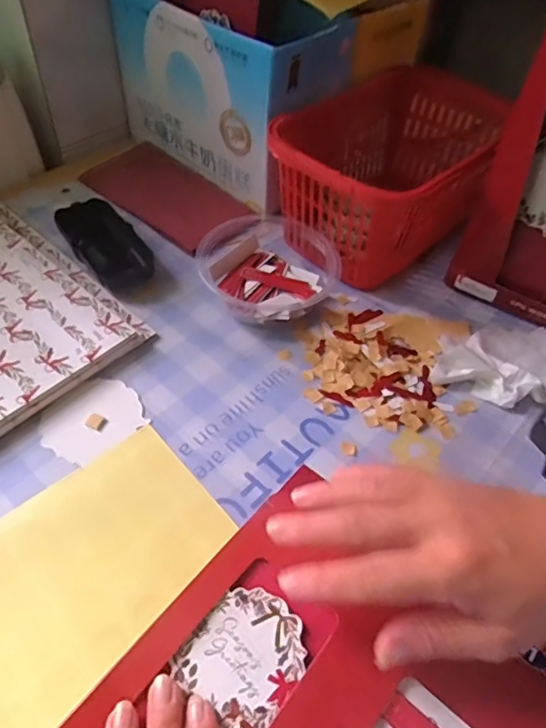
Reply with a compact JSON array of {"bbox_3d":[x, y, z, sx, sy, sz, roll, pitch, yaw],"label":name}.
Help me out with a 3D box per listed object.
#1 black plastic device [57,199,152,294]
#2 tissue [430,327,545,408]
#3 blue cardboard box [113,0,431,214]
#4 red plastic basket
[{"bbox_3d":[-0.150,-0.109,0.485,0.056,0.028,0.105,-31,60,-28],"label":"black plastic device"},{"bbox_3d":[0.182,0.001,0.433,0.114,0.019,0.075,-14,53,-17],"label":"tissue"},{"bbox_3d":[-0.008,-0.312,0.573,0.219,0.163,0.223,-35,62,-30],"label":"blue cardboard box"},{"bbox_3d":[0.109,-0.176,0.515,0.156,0.109,0.236,36,55,22],"label":"red plastic basket"}]

